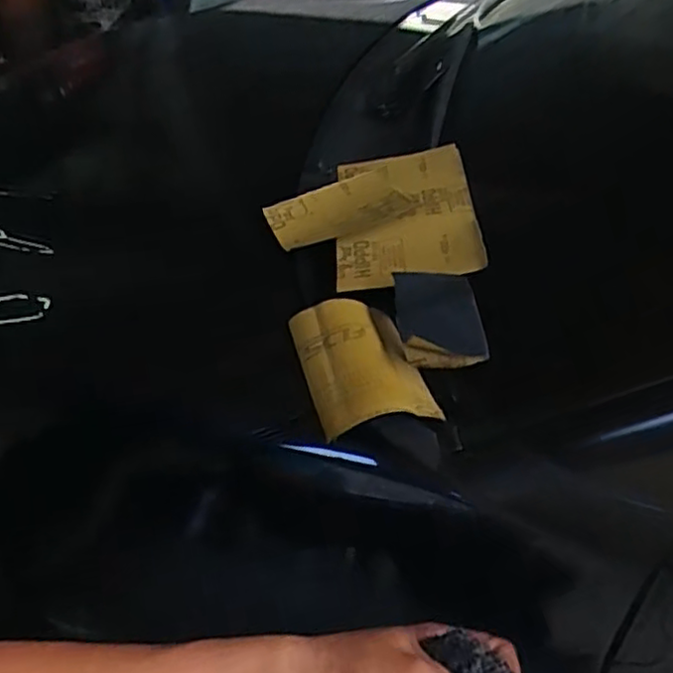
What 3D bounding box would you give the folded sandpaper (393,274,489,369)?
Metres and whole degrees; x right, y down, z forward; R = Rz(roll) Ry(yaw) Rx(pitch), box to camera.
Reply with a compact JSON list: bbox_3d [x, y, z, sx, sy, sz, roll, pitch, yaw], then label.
[{"bbox_3d":[0.086,-0.011,0.597,0.075,0.034,0.101,-3,42,-4],"label":"folded sandpaper"}]

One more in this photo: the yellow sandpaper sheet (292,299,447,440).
[{"bbox_3d":[0.021,0.021,0.574,0.094,0.033,0.137,-11,43,-12],"label":"yellow sandpaper sheet"}]

